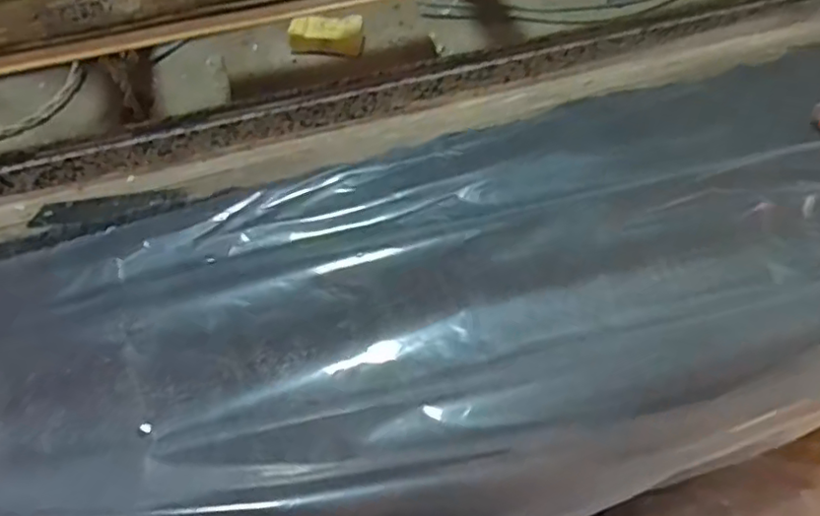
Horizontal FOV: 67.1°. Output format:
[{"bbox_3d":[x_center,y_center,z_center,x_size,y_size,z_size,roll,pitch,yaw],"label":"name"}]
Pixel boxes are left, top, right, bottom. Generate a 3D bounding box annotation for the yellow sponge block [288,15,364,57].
[{"bbox_3d":[-0.058,-0.155,0.430,0.049,0.016,0.023,-1,59,0],"label":"yellow sponge block"}]

